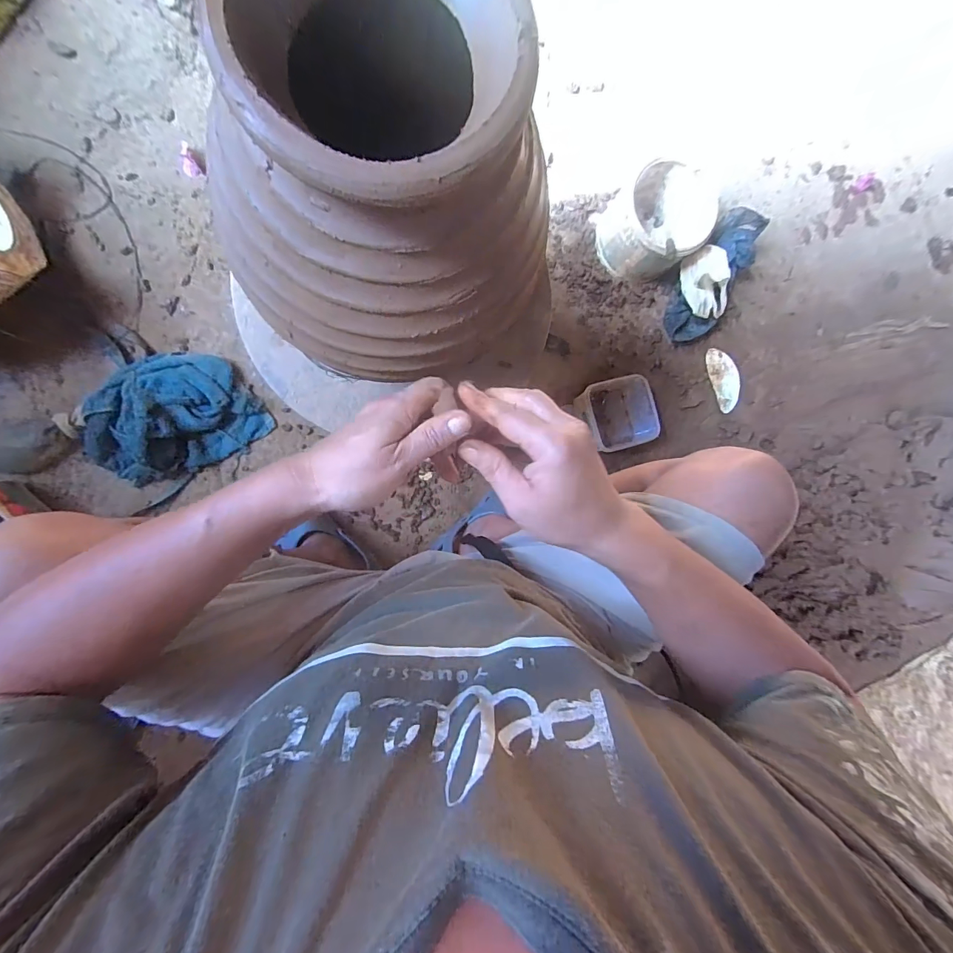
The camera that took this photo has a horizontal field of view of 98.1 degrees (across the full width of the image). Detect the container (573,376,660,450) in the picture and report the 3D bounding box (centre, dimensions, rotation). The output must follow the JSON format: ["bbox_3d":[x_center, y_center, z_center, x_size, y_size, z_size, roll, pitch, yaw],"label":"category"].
[{"bbox_3d":[0.276,-0.119,0.824,0.135,0.081,0.134,0,90,-8],"label":"container"}]

